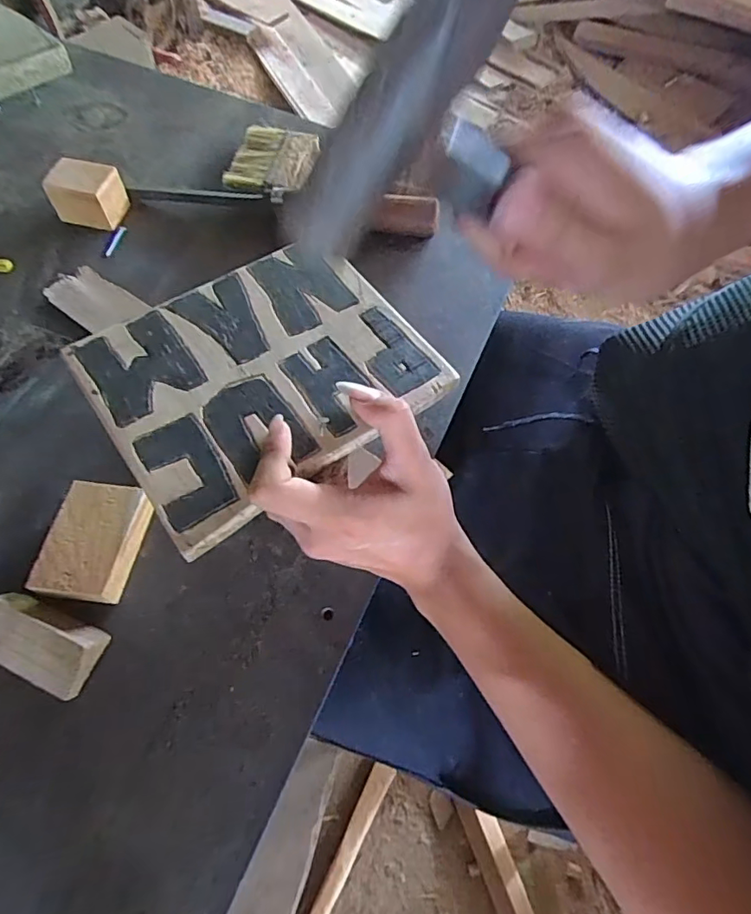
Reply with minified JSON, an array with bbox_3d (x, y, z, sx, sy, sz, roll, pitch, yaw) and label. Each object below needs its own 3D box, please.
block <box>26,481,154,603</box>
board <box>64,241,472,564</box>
[{"bbox_3d":[-0.174,0.054,0.335,0.052,0.022,0.071,8,62,2],"label":"block"},{"bbox_3d":[-0.065,-0.052,0.309,0.175,0.007,0.148,-34,69,-17],"label":"board"}]

